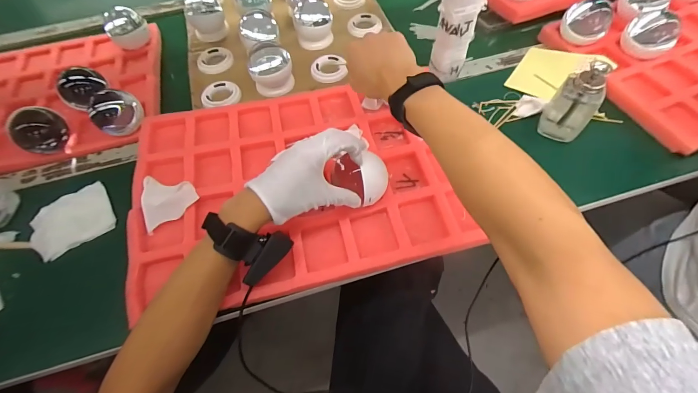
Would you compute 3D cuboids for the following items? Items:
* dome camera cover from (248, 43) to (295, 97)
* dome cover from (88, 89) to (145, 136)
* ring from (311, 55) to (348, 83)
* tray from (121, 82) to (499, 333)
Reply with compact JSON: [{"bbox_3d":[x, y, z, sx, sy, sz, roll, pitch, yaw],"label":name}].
[{"bbox_3d":[-0.139,-0.229,0.577,0.075,0.062,0.085,-19,61,-7],"label":"dome camera cover"},{"bbox_3d":[-0.375,-0.136,0.525,0.055,0.063,0.072,36,68,21],"label":"dome cover"},{"bbox_3d":[-0.040,-0.249,0.626,0.066,0.020,0.065,-2,60,3],"label":"ring"},{"bbox_3d":[-0.068,-0.037,0.474,0.466,0.055,0.328,-13,60,-4],"label":"tray"}]

